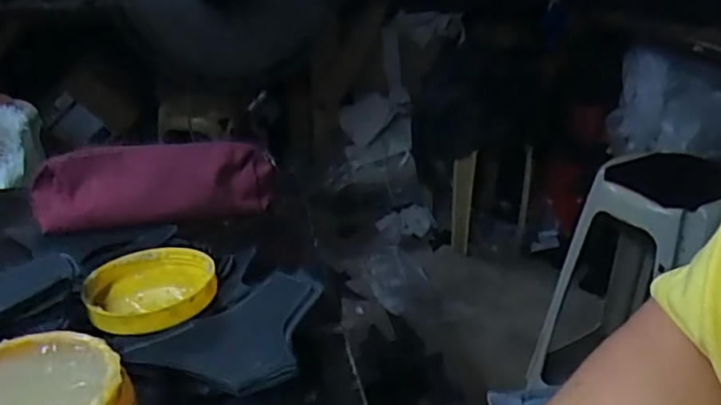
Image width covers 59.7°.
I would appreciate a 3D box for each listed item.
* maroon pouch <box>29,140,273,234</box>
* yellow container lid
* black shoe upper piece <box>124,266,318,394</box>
[{"bbox_3d":[-0.212,-0.014,0.649,0.238,0.087,0.054,-4,24,-10],"label":"maroon pouch"},{"bbox_3d":[-0.157,0.066,0.474,0.091,0.023,0.095,0,25,0],"label":"yellow container lid"},{"bbox_3d":[-0.072,0.089,0.428,0.087,0.011,0.144,20,30,36],"label":"black shoe upper piece"}]

